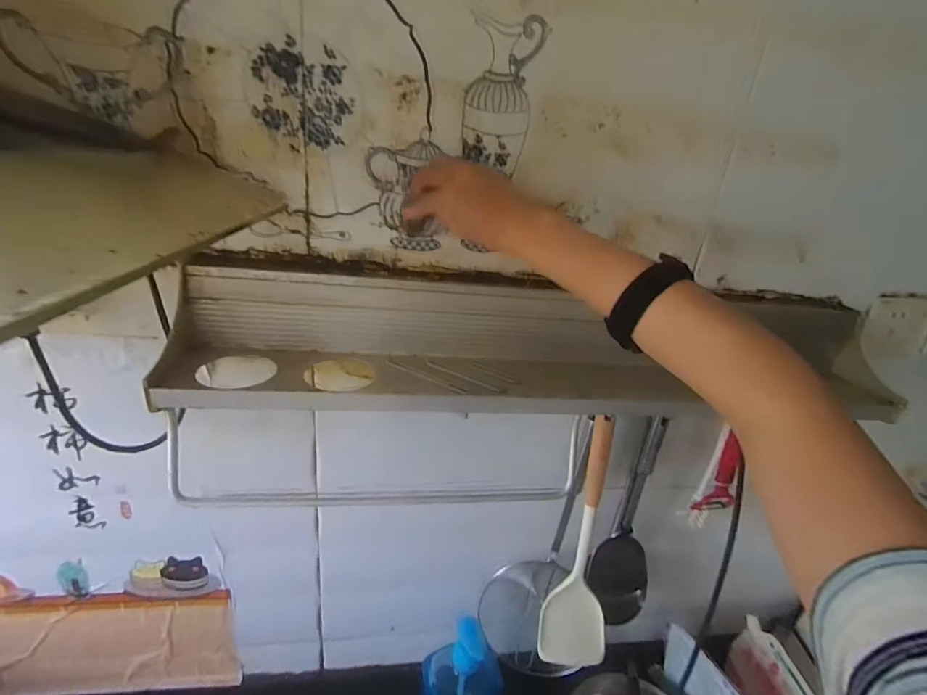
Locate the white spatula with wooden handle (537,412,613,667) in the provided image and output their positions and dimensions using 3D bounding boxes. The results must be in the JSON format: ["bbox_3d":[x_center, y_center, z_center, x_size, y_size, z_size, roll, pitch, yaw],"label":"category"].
[{"bbox_3d":[0.151,0.264,0.578,0.089,0.368,0.040,2,15,6],"label":"white spatula with wooden handle"}]

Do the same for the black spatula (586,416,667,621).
[{"bbox_3d":[0.255,0.260,0.635,0.082,0.360,0.051,20,26,28],"label":"black spatula"}]

